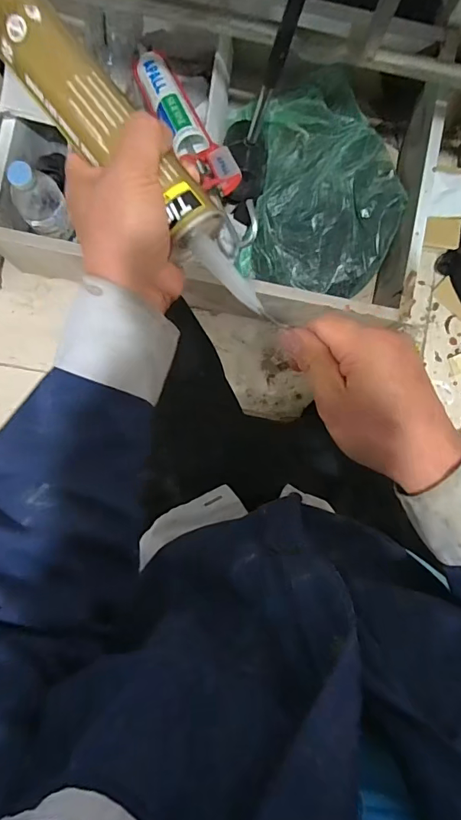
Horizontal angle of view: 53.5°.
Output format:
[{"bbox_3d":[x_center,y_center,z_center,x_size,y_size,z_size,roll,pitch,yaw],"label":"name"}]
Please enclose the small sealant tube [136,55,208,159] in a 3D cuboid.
[{"bbox_3d":[-0.091,-0.457,0.677,0.055,0.045,0.218,-23,70,-4],"label":"small sealant tube"}]

